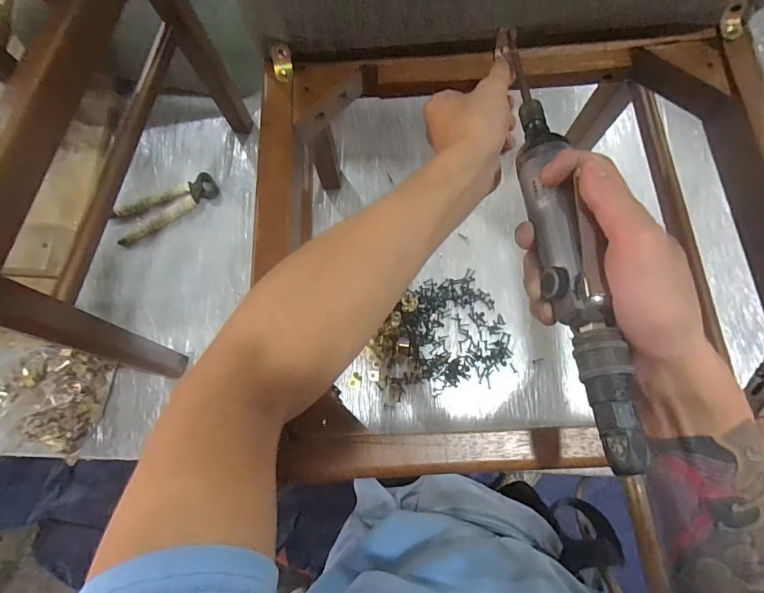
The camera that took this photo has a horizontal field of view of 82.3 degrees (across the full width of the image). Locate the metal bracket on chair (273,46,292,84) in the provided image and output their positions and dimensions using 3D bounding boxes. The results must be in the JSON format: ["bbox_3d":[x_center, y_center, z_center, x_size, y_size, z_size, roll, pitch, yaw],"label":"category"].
[{"bbox_3d":[-0.088,-0.204,0.386,0.016,0.019,0.022,-6,74,0],"label":"metal bracket on chair"}]

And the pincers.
[{"bbox_3d":[-0.393,-0.161,0.800,0.194,0.025,0.072,-26,75,-5],"label":"pincers"}]

